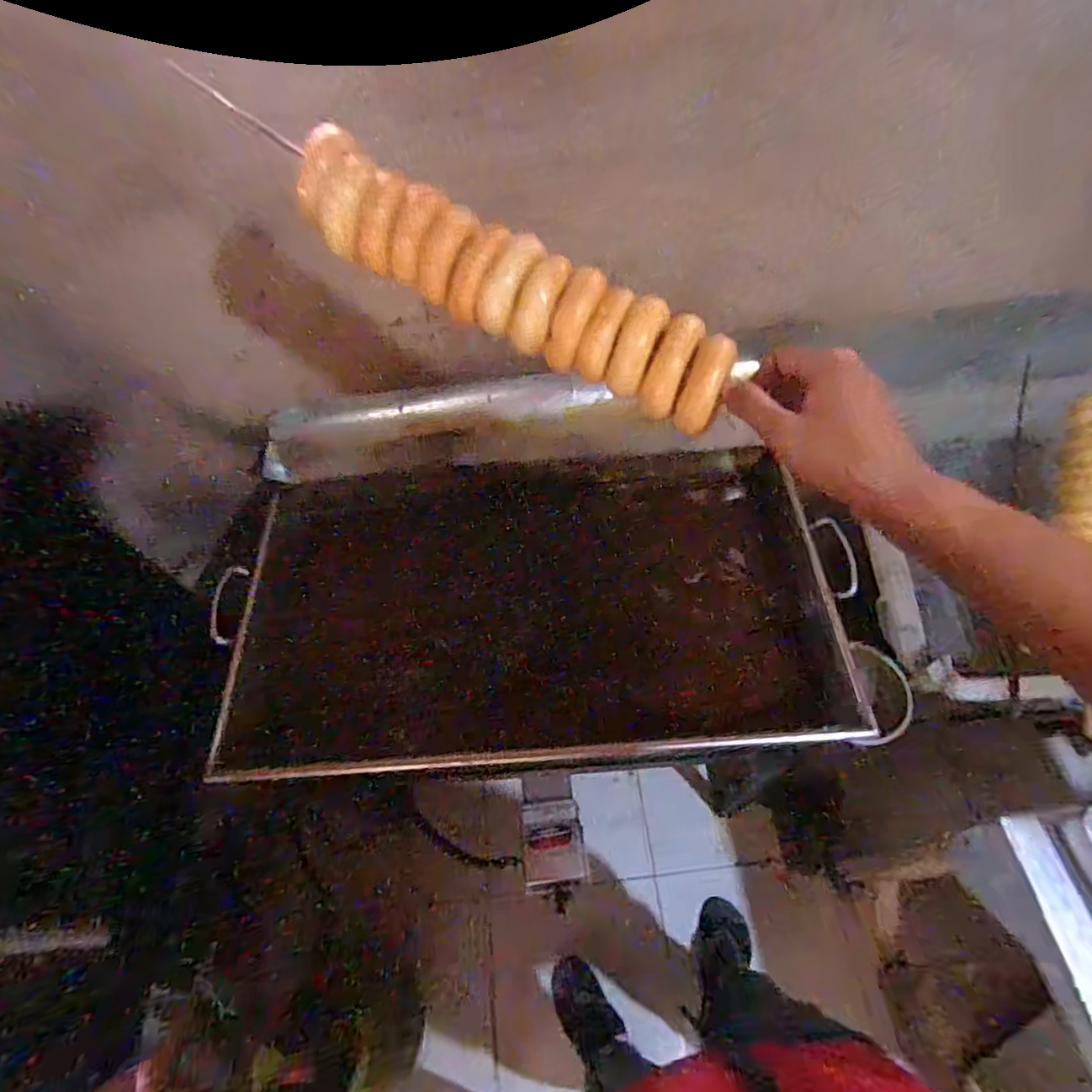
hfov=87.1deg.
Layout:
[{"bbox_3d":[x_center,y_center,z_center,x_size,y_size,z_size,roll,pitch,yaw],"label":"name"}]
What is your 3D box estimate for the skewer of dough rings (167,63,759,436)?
[{"bbox_3d":[-0.037,-0.201,0.412,0.373,0.057,0.068,28,63,0],"label":"skewer of dough rings"}]

